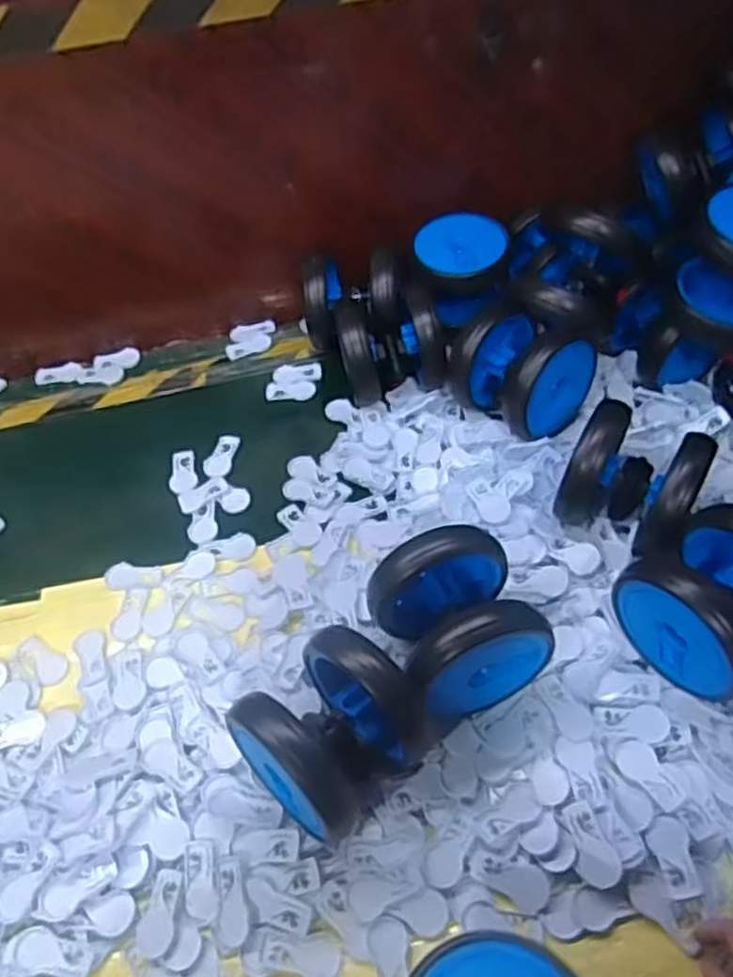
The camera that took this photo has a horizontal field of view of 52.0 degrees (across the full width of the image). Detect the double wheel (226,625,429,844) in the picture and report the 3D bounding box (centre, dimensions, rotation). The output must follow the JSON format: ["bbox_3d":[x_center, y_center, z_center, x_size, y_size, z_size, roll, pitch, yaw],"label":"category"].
[{"bbox_3d":[-0.025,0.206,0.625,0.122,0.138,0.132,31,61,26],"label":"double wheel"}]

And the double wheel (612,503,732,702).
[{"bbox_3d":[0.310,0.100,0.667,0.127,0.134,0.133,-33,56,-19],"label":"double wheel"}]

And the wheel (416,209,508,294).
[{"bbox_3d":[0.116,-0.308,0.986,0.126,0.054,0.118,-37,71,-2],"label":"wheel"}]

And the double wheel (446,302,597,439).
[{"bbox_3d":[0.183,-0.144,0.880,0.133,0.111,0.139,-32,56,-18],"label":"double wheel"}]

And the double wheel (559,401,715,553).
[{"bbox_3d":[0.271,-0.003,0.761,0.119,0.115,0.123,26,59,24],"label":"double wheel"}]

